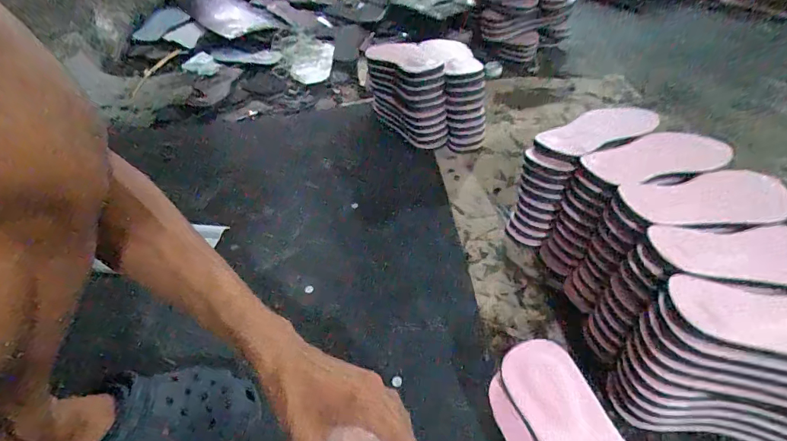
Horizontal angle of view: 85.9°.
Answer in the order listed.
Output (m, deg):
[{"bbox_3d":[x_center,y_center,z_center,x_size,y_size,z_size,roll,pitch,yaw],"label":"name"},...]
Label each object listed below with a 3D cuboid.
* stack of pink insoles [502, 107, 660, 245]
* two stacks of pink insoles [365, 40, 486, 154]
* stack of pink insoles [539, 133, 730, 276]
[{"bbox_3d":[0.290,-0.079,0.662,0.242,0.156,0.090,-25,47,-22],"label":"stack of pink insoles"},{"bbox_3d":[0.061,-0.282,0.888,0.202,0.160,0.285,-7,46,-1],"label":"two stacks of pink insoles"},{"bbox_3d":[0.337,-0.029,0.605,0.255,0.154,0.090,-18,45,-16],"label":"stack of pink insoles"}]

